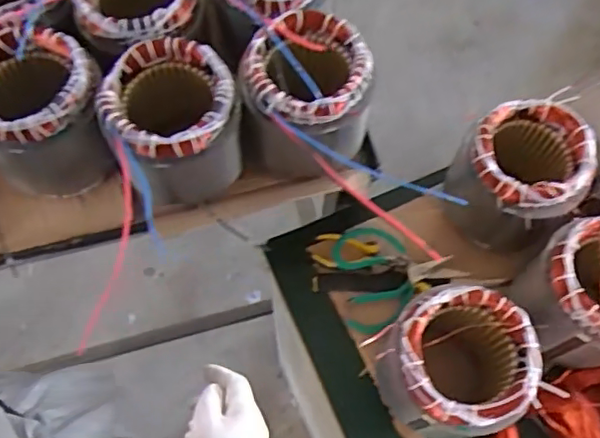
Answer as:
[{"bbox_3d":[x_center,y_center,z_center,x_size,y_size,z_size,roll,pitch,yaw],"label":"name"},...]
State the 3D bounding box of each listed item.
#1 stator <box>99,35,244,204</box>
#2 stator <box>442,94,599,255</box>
[{"bbox_3d":[-0.146,-0.106,0.712,0.139,0.176,0.137,1,67,-1],"label":"stator"},{"bbox_3d":[0.282,-0.052,0.764,0.138,0.157,0.138,1,67,-1],"label":"stator"}]

